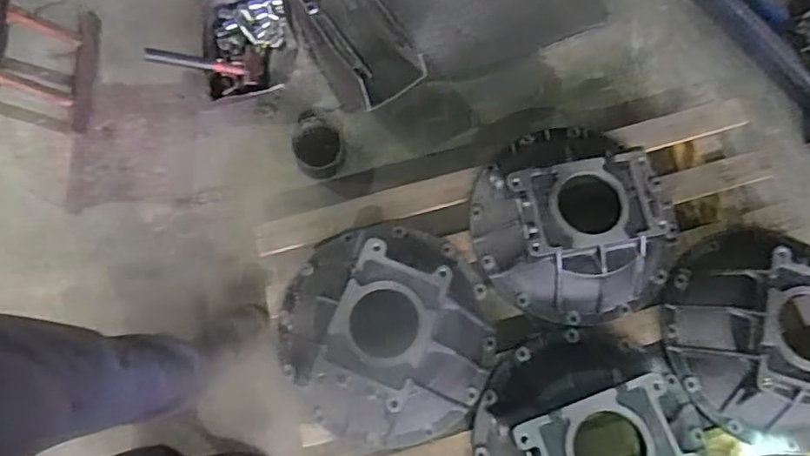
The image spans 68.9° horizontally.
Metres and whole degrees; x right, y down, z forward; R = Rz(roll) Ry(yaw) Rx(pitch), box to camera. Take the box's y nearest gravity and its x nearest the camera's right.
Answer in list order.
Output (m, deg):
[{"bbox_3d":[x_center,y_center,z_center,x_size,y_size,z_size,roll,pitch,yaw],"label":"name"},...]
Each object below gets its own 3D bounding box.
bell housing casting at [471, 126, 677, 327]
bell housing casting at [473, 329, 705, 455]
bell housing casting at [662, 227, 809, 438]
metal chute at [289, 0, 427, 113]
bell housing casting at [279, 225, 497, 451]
[{"bbox_3d":[0.312,-0.026,1.061,0.370,0.113,0.372,0,72,-1],"label":"bell housing casting"},{"bbox_3d":[0.309,0.347,0.955,0.373,0.130,0.374,0,72,-1],"label":"bell housing casting"},{"bbox_3d":[0.631,0.170,0.996,0.334,0.106,0.368,-12,73,-4],"label":"bell housing casting"},{"bbox_3d":[-0.140,-0.479,1.385,0.189,0.109,0.490,-27,73,-7],"label":"metal chute"},{"bbox_3d":[-0.027,0.174,1.042,0.364,0.141,0.385,0,72,-1],"label":"bell housing casting"}]

